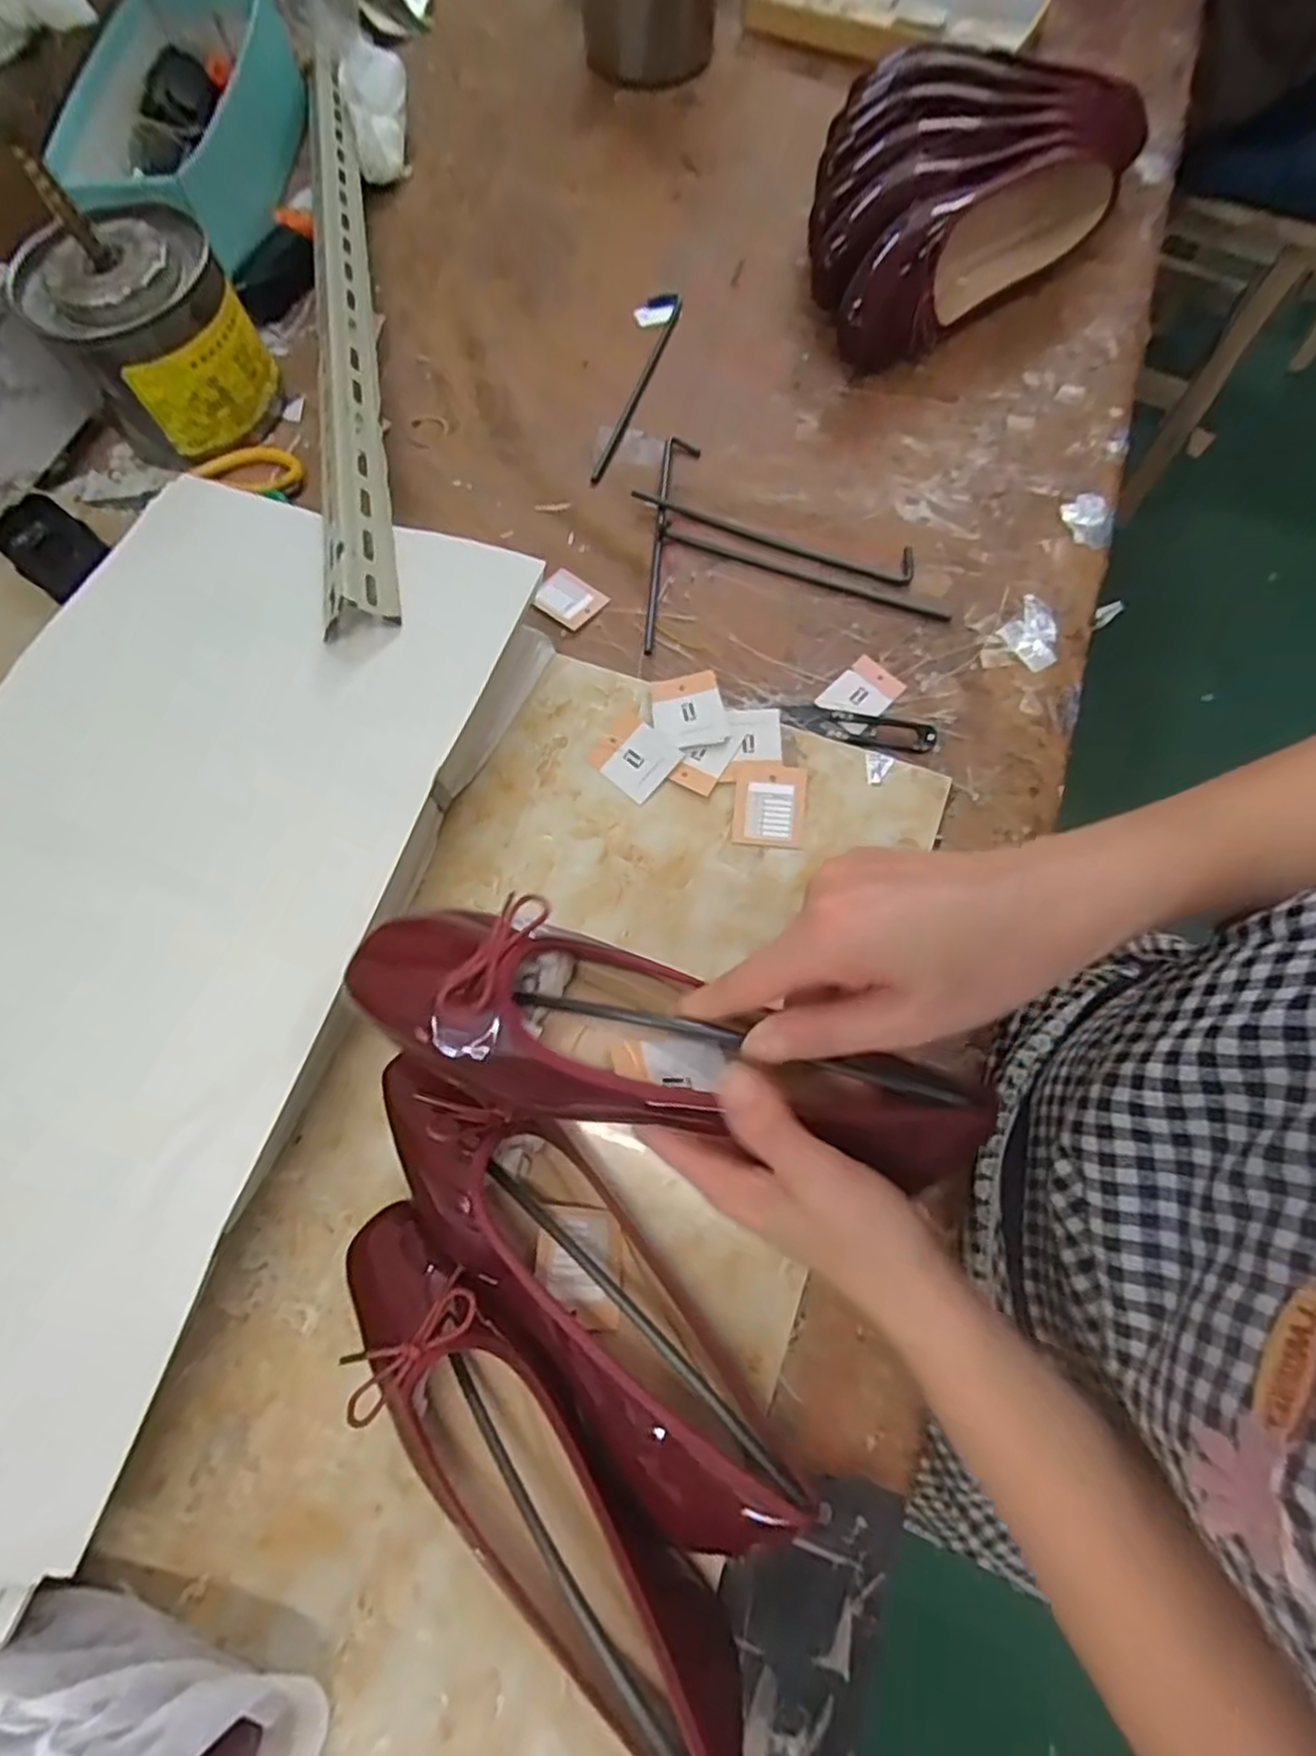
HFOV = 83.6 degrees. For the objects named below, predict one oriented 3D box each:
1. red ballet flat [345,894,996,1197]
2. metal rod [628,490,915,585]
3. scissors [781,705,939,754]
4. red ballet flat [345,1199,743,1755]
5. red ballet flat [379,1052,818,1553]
[{"bbox_3d":[0.000,0.066,0.296,0.256,0.068,0.069,15,72,9],"label":"red ballet flat"},{"bbox_3d":[0.080,-0.250,0.534,0.210,0.011,0.028,19,73,7],"label":"metal rod"},{"bbox_3d":[0.130,-0.098,0.478,0.100,0.009,0.024,13,72,5],"label":"scissors"},{"bbox_3d":[-0.062,0.266,0.330,0.070,0.066,0.253,-41,76,-12],"label":"red ballet flat"},{"bbox_3d":[-0.040,0.187,0.354,0.069,0.073,0.257,-42,76,-12],"label":"red ballet flat"}]

